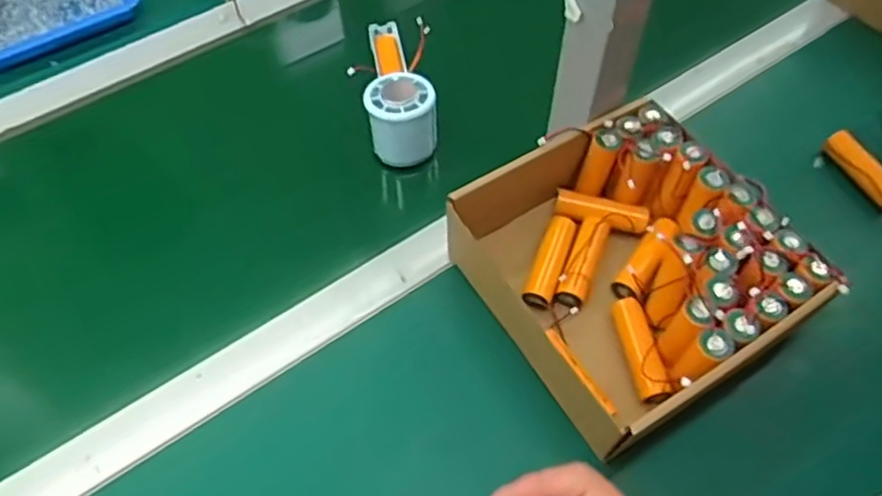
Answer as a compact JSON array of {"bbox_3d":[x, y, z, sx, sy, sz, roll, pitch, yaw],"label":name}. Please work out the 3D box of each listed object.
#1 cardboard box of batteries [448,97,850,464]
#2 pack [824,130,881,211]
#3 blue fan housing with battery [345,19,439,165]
[{"bbox_3d":[0.127,0.010,0.462,0.187,0.080,0.207,-31,63,-17],"label":"cardboard box of batteries"},{"bbox_3d":[0.344,-0.066,0.543,0.023,0.020,0.078,-17,59,-10],"label":"pack"},{"bbox_3d":[-0.040,-0.146,0.578,0.064,0.056,0.165,-4,58,-2],"label":"blue fan housing with battery"}]

